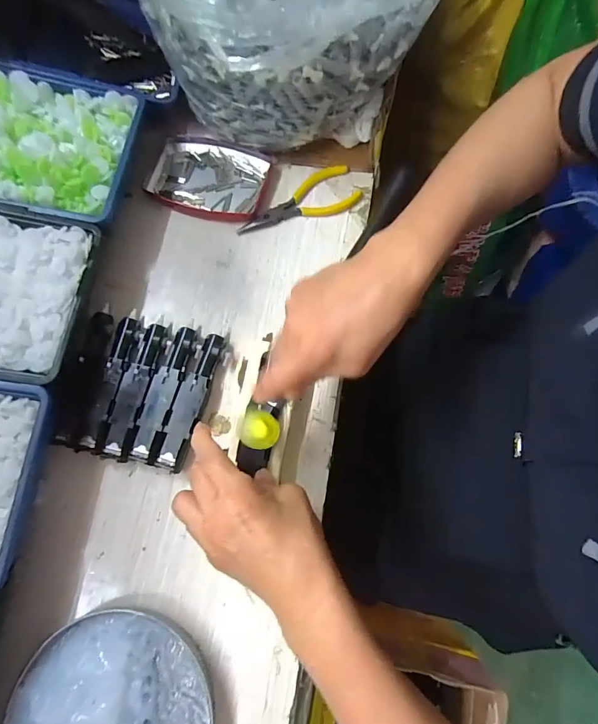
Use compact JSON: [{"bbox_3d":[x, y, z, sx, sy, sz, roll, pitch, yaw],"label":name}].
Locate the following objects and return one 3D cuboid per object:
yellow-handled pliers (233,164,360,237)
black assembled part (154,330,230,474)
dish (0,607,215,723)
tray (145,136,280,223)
[{"bbox_3d":[-0.003,-0.164,0.401,0.124,0.008,0.049,-14,74,-3],"label":"yellow-handled pliers"},{"bbox_3d":[-0.089,0.030,0.345,0.025,0.019,0.124,17,75,6],"label":"black assembled part"},{"bbox_3d":[-0.135,0.260,0.280,0.139,0.021,0.143,0,74,1],"label":"dish"},{"bbox_3d":[-0.091,-0.186,0.409,0.126,0.018,0.082,15,75,6],"label":"tray"}]

